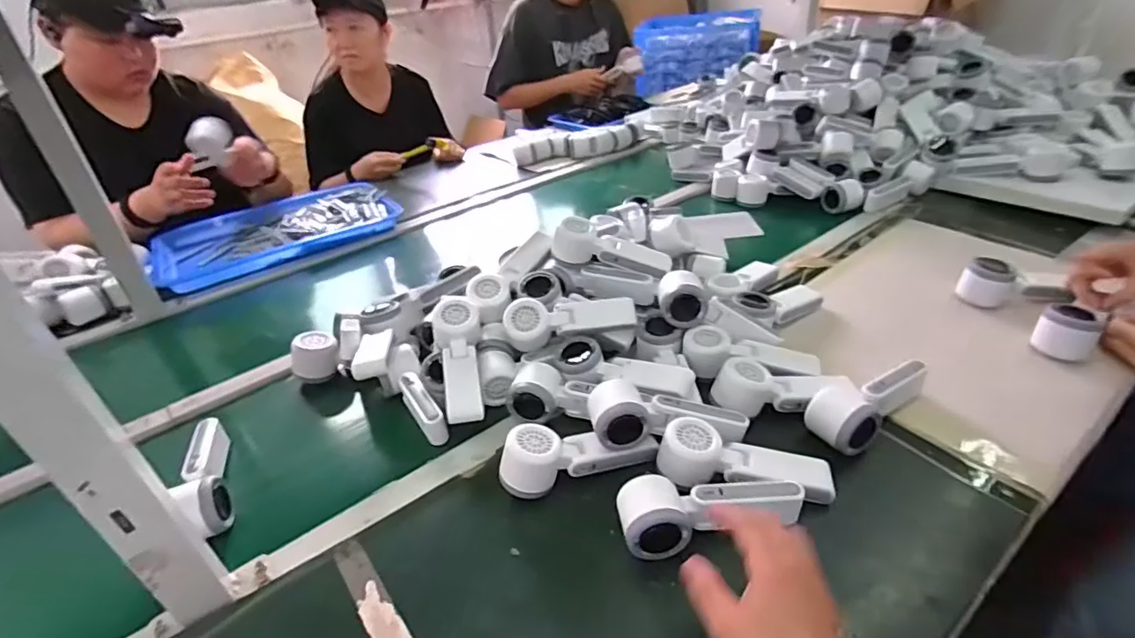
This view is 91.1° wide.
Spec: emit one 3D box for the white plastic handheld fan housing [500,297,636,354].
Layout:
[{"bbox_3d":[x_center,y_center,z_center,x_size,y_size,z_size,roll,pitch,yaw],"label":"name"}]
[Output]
[{"bbox_3d":[0.004,0.000,0.713,0.163,0.054,0.046,-11,34,-7],"label":"white plastic handheld fan housing"}]

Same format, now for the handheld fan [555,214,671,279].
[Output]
[{"bbox_3d":[0.064,-0.104,0.767,0.165,0.065,0.063,10,37,22],"label":"handheld fan"}]

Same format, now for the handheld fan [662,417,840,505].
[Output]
[{"bbox_3d":[0.175,0.150,0.556,0.166,0.049,0.065,12,36,-1],"label":"handheld fan"}]

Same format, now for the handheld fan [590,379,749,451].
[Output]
[{"bbox_3d":[0.105,0.102,0.593,0.166,0.051,0.070,7,35,-6],"label":"handheld fan"}]

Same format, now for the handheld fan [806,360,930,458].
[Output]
[{"bbox_3d":[0.331,0.085,0.610,0.164,0.051,0.060,-26,40,-26],"label":"handheld fan"}]

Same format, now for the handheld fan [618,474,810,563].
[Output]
[{"bbox_3d":[0.132,0.181,0.512,0.164,0.051,0.062,-5,35,1],"label":"handheld fan"}]

